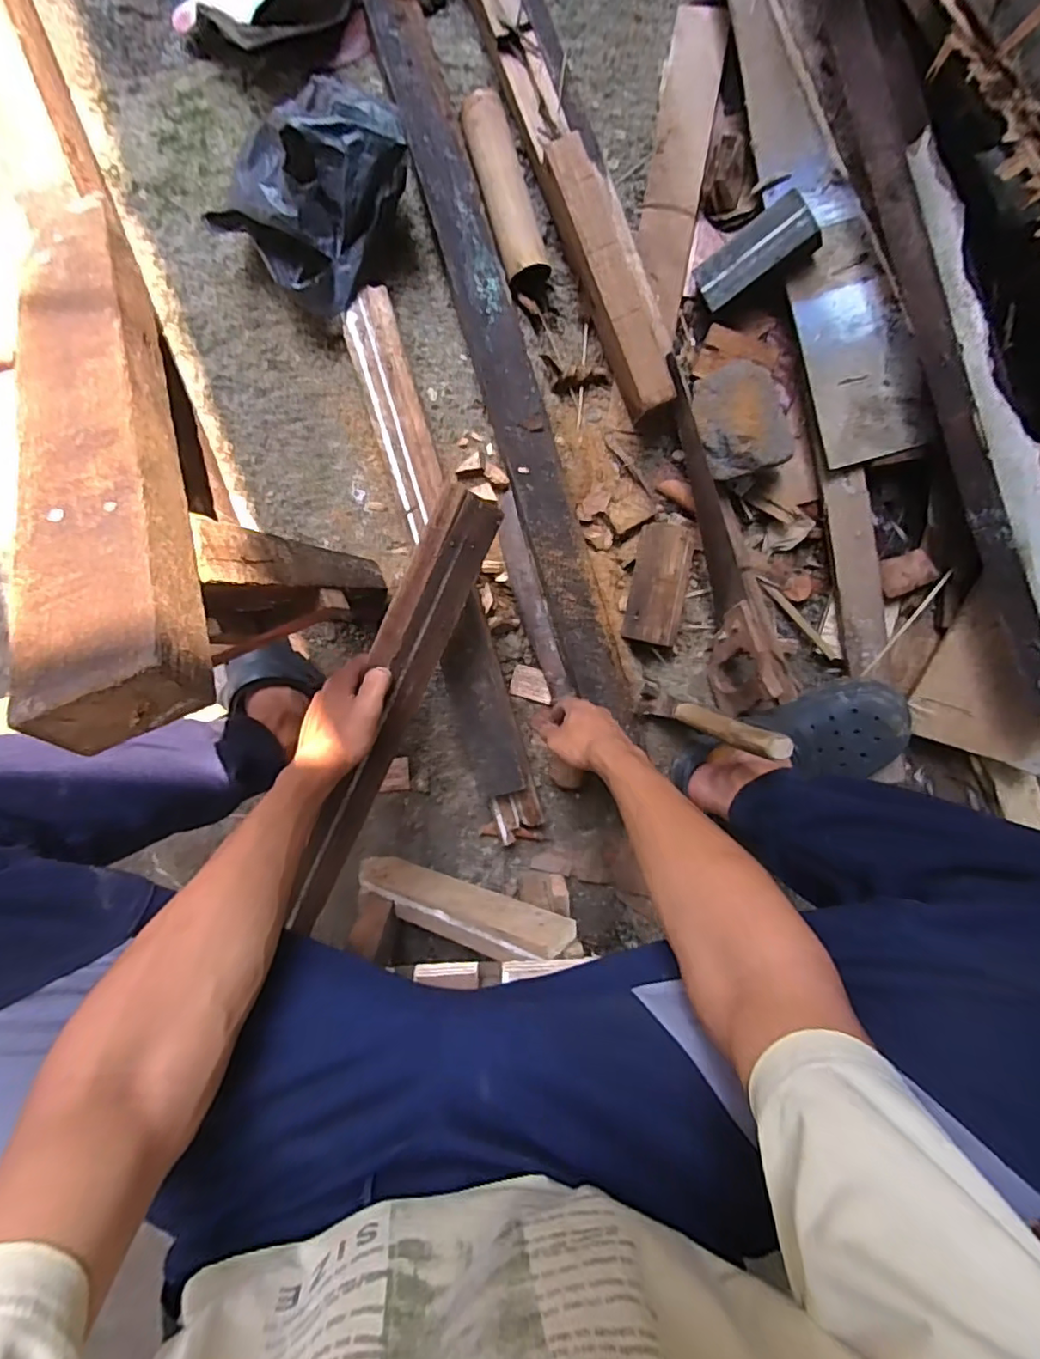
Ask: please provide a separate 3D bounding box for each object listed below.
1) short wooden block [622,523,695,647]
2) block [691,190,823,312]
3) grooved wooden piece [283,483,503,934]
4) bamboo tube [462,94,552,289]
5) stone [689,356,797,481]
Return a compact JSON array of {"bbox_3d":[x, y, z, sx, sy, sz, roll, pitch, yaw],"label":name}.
[{"bbox_3d":[0.170,-0.116,0.712,0.064,0.039,0.142,11,98,-4],"label":"short wooden block"},{"bbox_3d":[0.250,-0.451,0.627,0.114,0.056,0.058,-22,98,31],"label":"block"},{"bbox_3d":[-0.133,0.047,0.565,0.059,0.040,0.467,23,97,-5],"label":"grooved wooden piece"},{"bbox_3d":[-0.019,-0.542,0.656,0.053,0.044,0.193,-19,98,1],"label":"bamboo tube"},{"bbox_3d":[0.244,-0.285,0.633,0.095,0.053,0.116,-15,98,0],"label":"stone"}]

